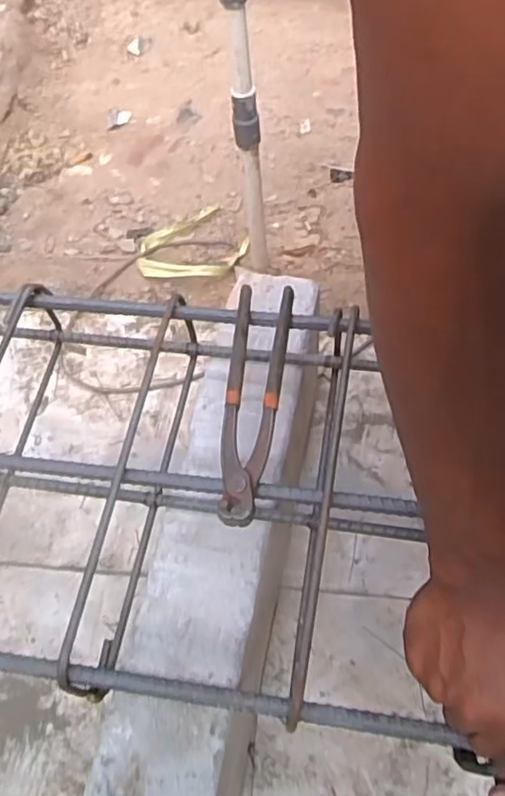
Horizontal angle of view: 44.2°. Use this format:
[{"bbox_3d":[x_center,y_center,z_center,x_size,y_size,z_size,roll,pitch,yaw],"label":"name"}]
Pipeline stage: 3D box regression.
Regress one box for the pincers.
[{"bbox_3d":[0.000,-0.003,0.518,0.047,0.024,0.222,3,62,7],"label":"pincers"}]

